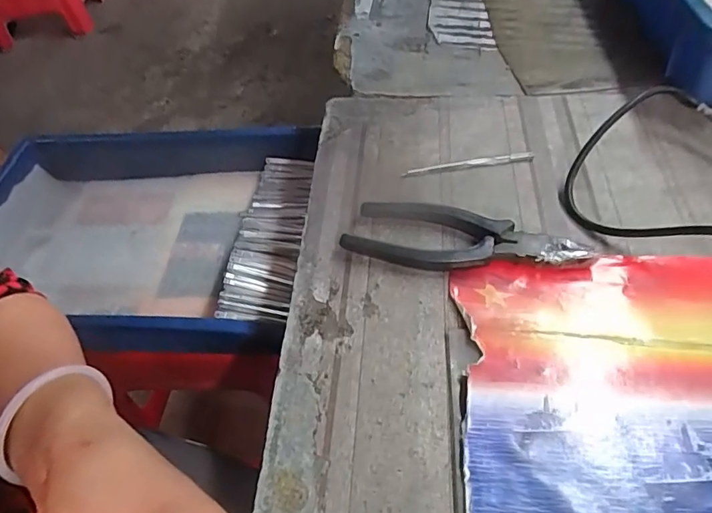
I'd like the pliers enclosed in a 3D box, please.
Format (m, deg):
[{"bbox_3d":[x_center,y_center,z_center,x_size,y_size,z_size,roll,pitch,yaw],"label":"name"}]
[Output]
[{"bbox_3d":[0.072,-0.009,0.347,0.157,0.016,0.050,15,55,17],"label":"pliers"}]

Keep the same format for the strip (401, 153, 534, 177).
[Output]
[{"bbox_3d":[0.092,-0.076,0.410,0.108,0.006,0.008,-8,51,0],"label":"strip"}]

